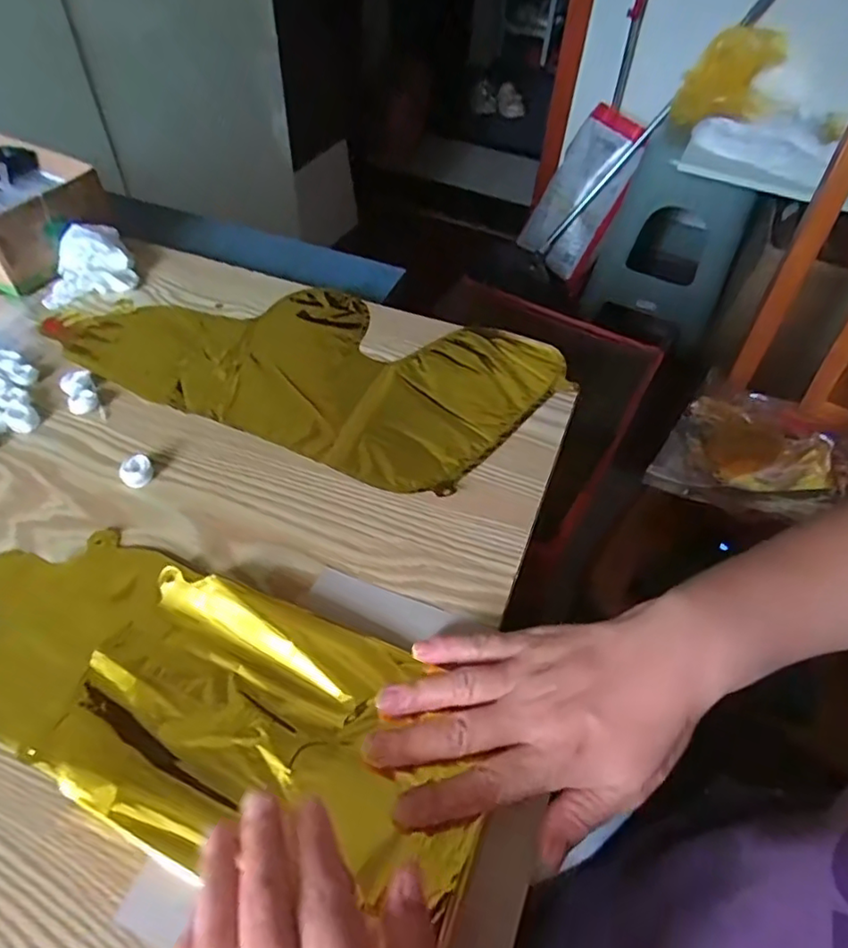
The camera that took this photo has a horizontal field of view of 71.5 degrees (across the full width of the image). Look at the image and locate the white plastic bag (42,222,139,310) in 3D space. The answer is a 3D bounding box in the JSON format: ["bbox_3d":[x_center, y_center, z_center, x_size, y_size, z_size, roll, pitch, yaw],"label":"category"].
[{"bbox_3d":[-0.315,-0.195,0.543,0.081,0.038,0.067,-25,55,-21],"label":"white plastic bag"}]

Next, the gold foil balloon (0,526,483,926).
[{"bbox_3d":[-0.121,0.116,0.313,0.310,0.016,0.125,19,52,14],"label":"gold foil balloon"}]

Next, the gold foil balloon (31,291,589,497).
[{"bbox_3d":[-0.098,-0.104,0.500,0.401,0.008,0.196,20,52,14],"label":"gold foil balloon"}]

